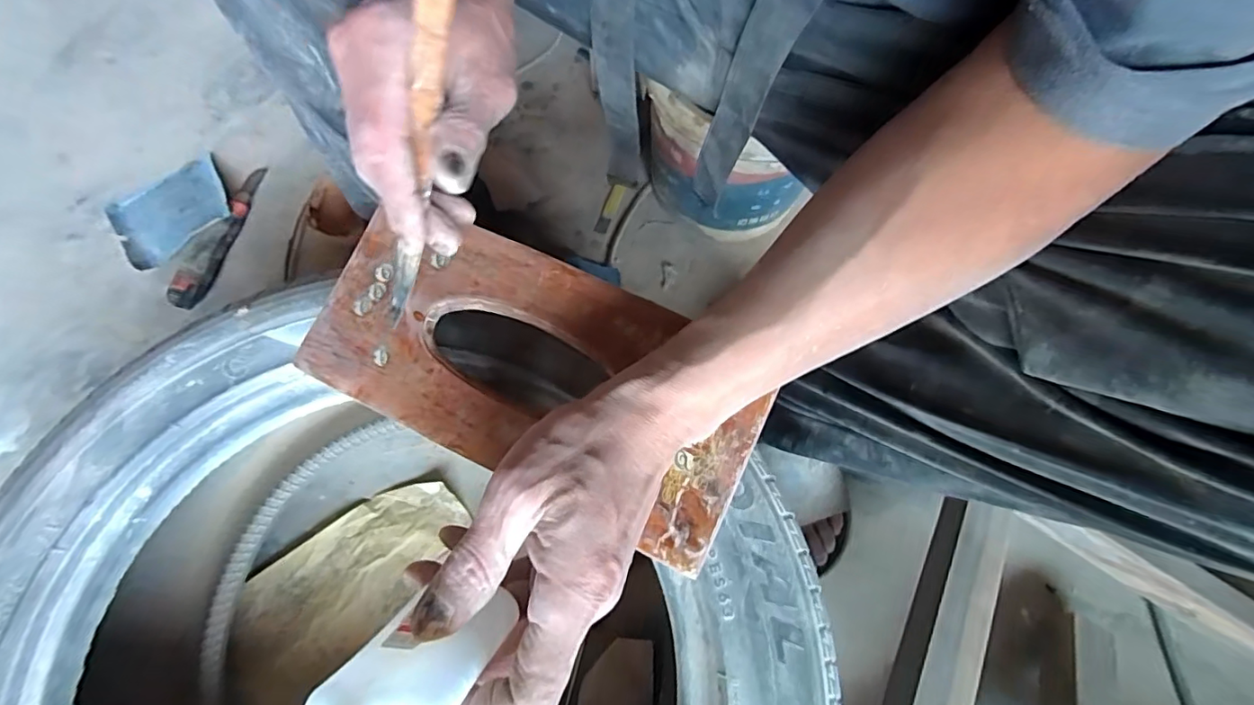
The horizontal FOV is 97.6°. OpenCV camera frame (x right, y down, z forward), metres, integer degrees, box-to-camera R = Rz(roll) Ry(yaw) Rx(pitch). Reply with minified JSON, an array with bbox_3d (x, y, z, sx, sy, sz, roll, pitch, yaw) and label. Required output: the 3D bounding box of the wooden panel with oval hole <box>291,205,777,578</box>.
[{"bbox_3d":[-0.057,0.006,0.305,0.259,0.019,0.118,23,74,12],"label":"wooden panel with oval hole"}]

